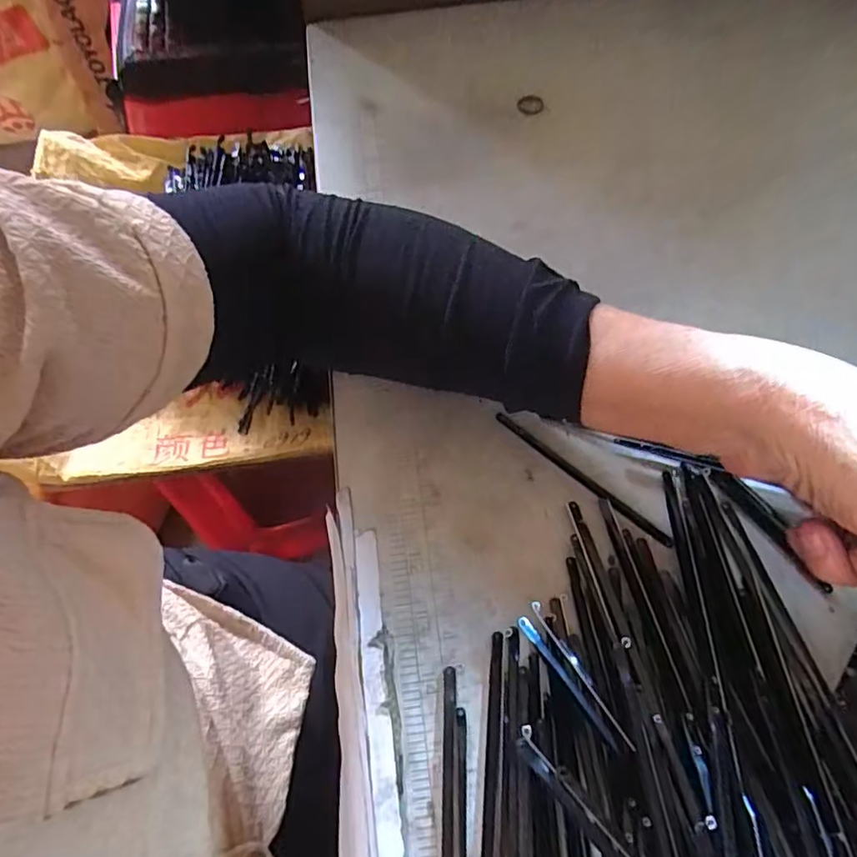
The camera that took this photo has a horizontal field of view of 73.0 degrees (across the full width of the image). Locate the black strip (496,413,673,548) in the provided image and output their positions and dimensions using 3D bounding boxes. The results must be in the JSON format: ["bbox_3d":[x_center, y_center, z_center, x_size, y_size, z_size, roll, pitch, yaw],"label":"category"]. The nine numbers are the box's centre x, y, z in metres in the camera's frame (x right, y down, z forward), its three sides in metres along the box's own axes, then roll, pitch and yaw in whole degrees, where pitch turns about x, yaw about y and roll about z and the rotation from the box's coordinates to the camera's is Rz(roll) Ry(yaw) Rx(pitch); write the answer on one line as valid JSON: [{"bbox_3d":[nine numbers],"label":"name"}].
[{"bbox_3d":[0.073,0.023,0.278,0.097,0.004,0.007,39,72,17],"label":"black strip"}]

